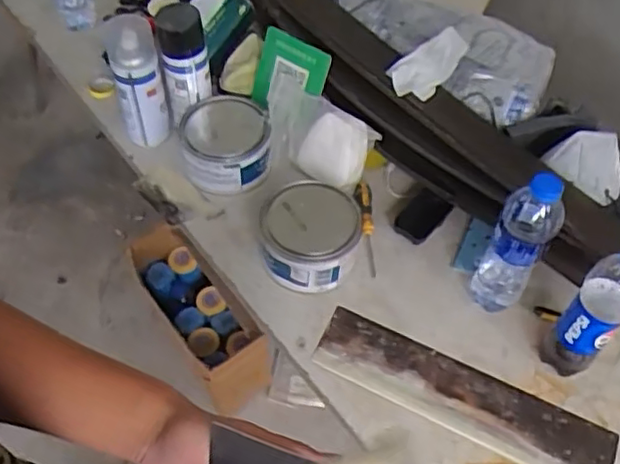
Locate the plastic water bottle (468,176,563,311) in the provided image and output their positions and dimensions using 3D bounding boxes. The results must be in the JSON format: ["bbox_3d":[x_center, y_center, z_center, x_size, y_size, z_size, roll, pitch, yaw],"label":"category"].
[{"bbox_3d":[0.249,0.015,0.764,0.067,0.221,0.067,26,58,16],"label":"plastic water bottle"}]

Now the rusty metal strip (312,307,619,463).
[{"bbox_3d":[0.182,0.199,0.771,0.360,0.010,0.089,23,57,14],"label":"rusty metal strip"}]

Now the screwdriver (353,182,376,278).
[{"bbox_3d":[0.078,-0.006,0.904,0.026,0.025,0.148,1,55,-1],"label":"screwdriver"}]

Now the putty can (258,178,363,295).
[{"bbox_3d":[0.000,0.006,0.851,0.125,0.087,0.130,0,55,-1],"label":"putty can"}]

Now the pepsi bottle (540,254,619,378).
[{"bbox_3d":[0.320,0.086,0.703,0.057,0.229,0.059,-39,64,-25],"label":"pepsi bottle"}]

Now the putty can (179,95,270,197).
[{"bbox_3d":[-0.123,-0.136,0.943,0.126,0.092,0.135,0,55,-1],"label":"putty can"}]

